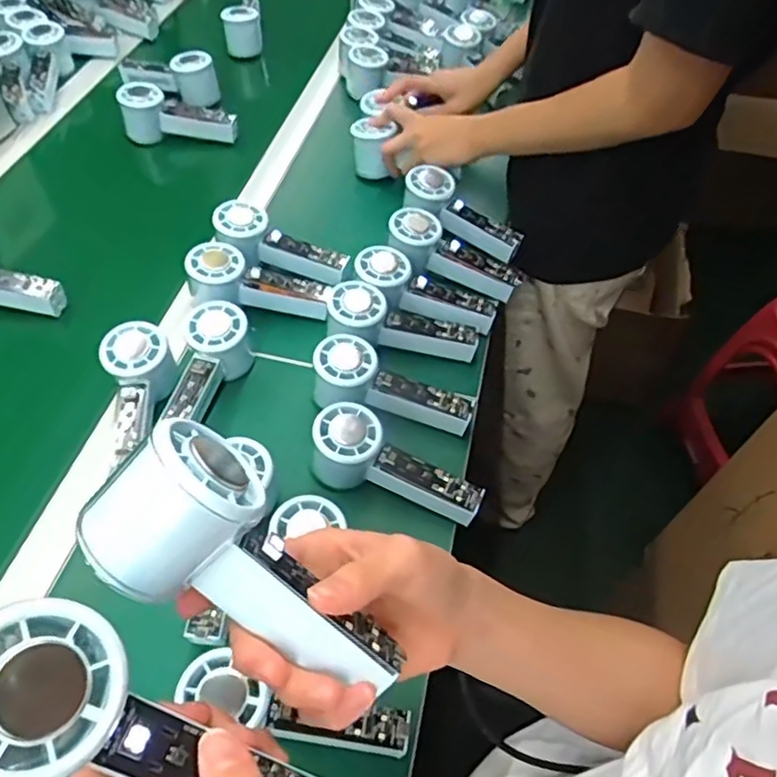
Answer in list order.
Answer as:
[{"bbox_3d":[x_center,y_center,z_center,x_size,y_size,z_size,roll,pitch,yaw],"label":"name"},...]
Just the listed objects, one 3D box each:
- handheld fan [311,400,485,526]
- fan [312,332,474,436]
[{"bbox_3d":[0.004,0.069,0.543,0.150,0.052,0.057,27,55,0],"label":"handheld fan"},{"bbox_3d":[0.001,0.004,0.591,0.152,0.053,0.058,22,54,-2],"label":"fan"}]

